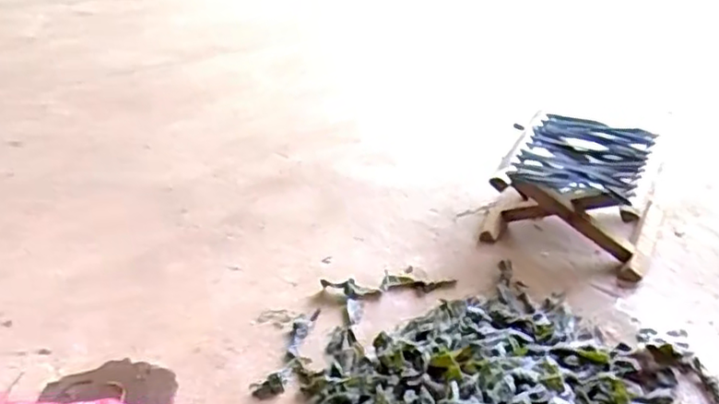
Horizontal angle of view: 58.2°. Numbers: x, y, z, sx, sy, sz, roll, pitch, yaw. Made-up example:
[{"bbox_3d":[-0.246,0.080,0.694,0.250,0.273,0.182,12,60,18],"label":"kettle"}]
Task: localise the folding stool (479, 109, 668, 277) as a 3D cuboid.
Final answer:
[{"bbox_3d":[0.356,-0.017,1.057,0.250,0.146,0.229,14,37,23],"label":"folding stool"}]

